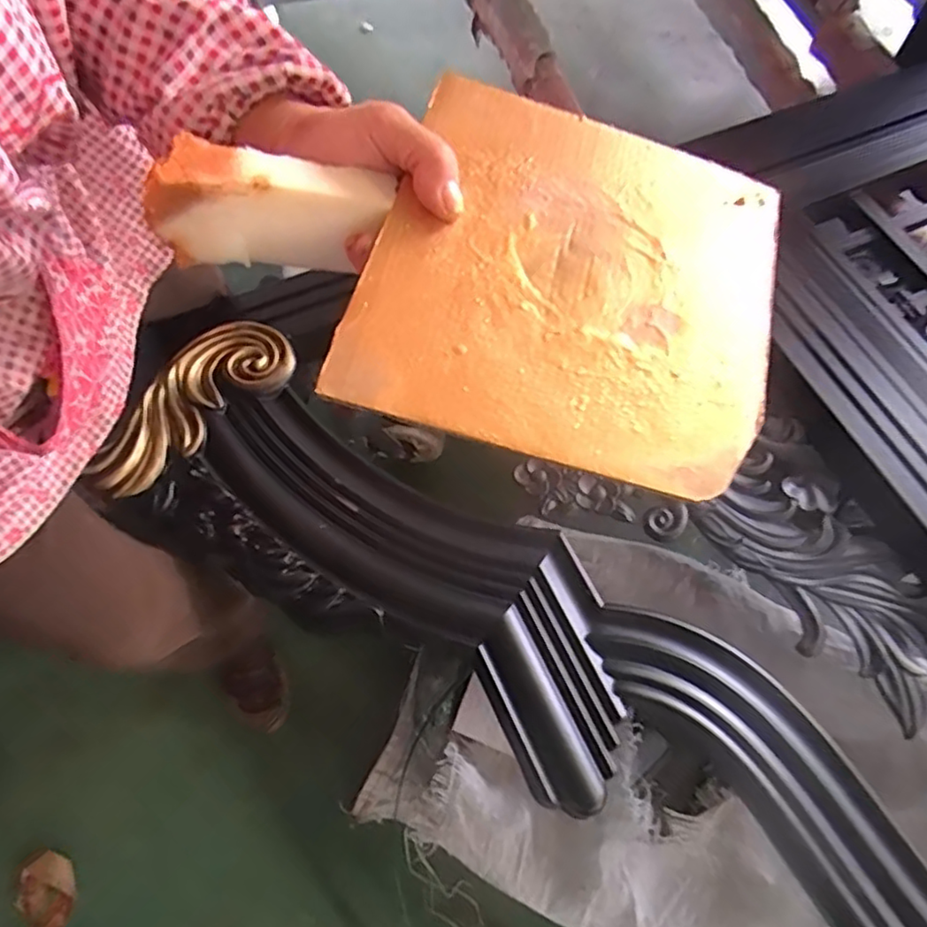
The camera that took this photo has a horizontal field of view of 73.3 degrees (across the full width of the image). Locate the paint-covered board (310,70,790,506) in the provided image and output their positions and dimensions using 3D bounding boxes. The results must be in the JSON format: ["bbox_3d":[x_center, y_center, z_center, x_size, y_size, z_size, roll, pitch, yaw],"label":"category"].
[{"bbox_3d":[0.051,-0.083,0.281,0.178,0.004,0.179,18,71,-2],"label":"paint-covered board"}]

